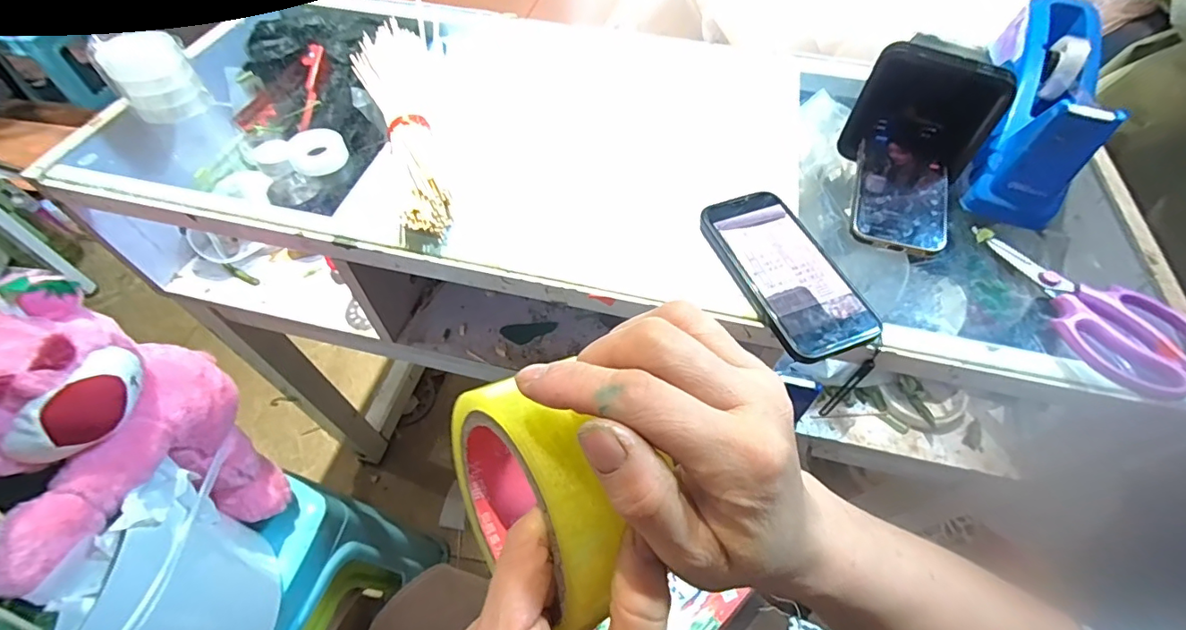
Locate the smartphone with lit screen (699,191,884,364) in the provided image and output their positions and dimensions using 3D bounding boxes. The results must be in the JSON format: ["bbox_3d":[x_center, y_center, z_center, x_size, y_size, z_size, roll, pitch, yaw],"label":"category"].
[{"bbox_3d":[0.152,-0.038,0.400,0.078,0.010,0.158,-16,58,-12],"label":"smartphone with lit screen"}]

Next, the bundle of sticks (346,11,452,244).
[{"bbox_3d":[-0.187,-0.197,0.500,0.075,0.033,0.329,-16,58,-12],"label":"bundle of sticks"}]

